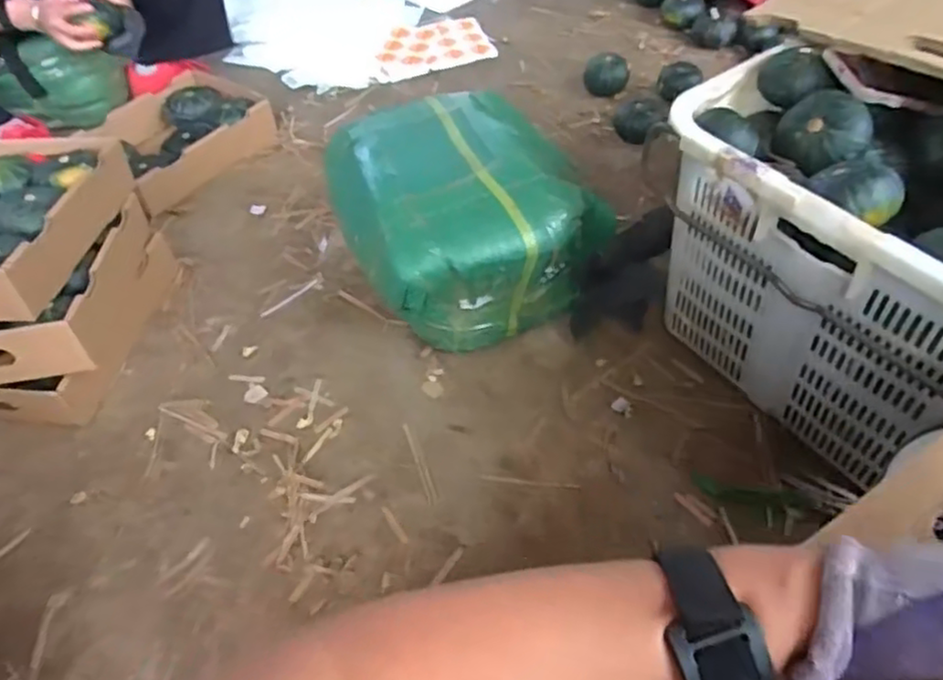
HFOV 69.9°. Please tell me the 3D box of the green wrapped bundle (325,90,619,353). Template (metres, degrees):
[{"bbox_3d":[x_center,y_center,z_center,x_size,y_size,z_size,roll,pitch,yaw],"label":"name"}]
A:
[{"bbox_3d":[-0.013,-0.179,1.033,0.343,0.253,0.359,-25,52,-16],"label":"green wrapped bundle"}]

